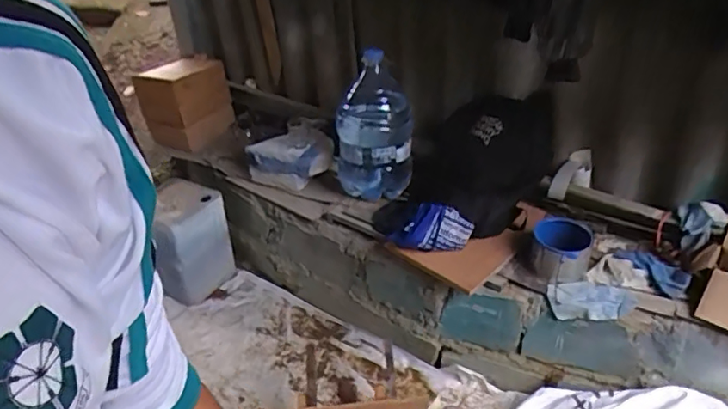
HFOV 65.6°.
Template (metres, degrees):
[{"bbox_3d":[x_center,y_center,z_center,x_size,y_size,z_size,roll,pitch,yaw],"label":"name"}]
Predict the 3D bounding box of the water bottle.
[{"bbox_3d":[0.028,-0.222,1.765,0.238,0.442,0.188,-3,34,-1],"label":"water bottle"}]

